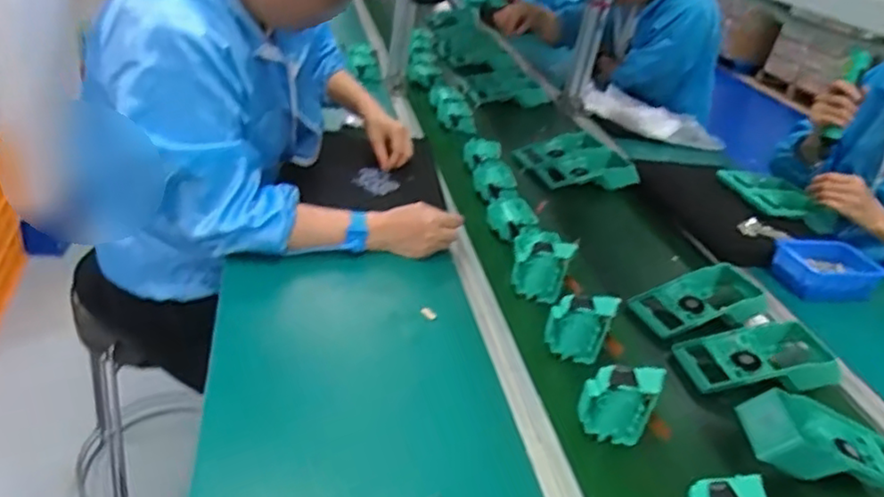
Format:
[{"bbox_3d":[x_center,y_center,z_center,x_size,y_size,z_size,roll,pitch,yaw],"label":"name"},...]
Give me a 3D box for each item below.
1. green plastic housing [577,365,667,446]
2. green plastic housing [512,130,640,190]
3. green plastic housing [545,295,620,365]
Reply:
[{"bbox_3d":[0.178,0.154,0.645,0.077,0.088,0.041,25,20,-8],"label":"green plastic housing"},{"bbox_3d":[0.258,-0.177,1.264,0.195,0.037,0.175,-9,35,-26],"label":"green plastic housing"},{"bbox_3d":[0.160,0.094,0.752,0.072,0.081,0.027,8,31,0],"label":"green plastic housing"}]

